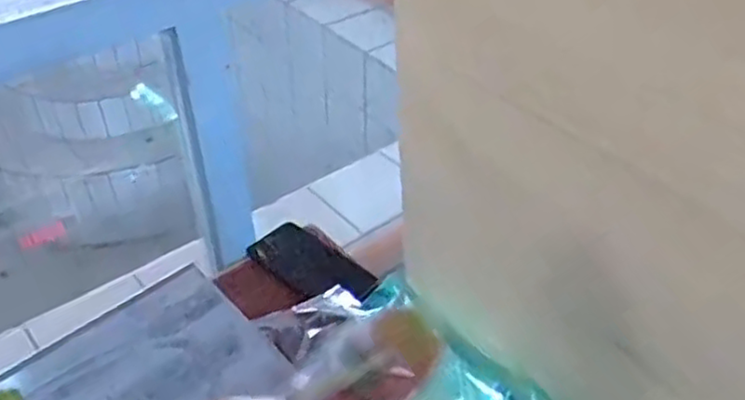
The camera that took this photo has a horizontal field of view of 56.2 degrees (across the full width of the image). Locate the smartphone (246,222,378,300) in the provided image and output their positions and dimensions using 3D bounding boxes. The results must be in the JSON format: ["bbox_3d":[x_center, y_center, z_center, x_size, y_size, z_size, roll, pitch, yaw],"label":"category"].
[{"bbox_3d":[-0.077,0.085,0.882,0.152,0.016,0.070,34,76,14],"label":"smartphone"}]

